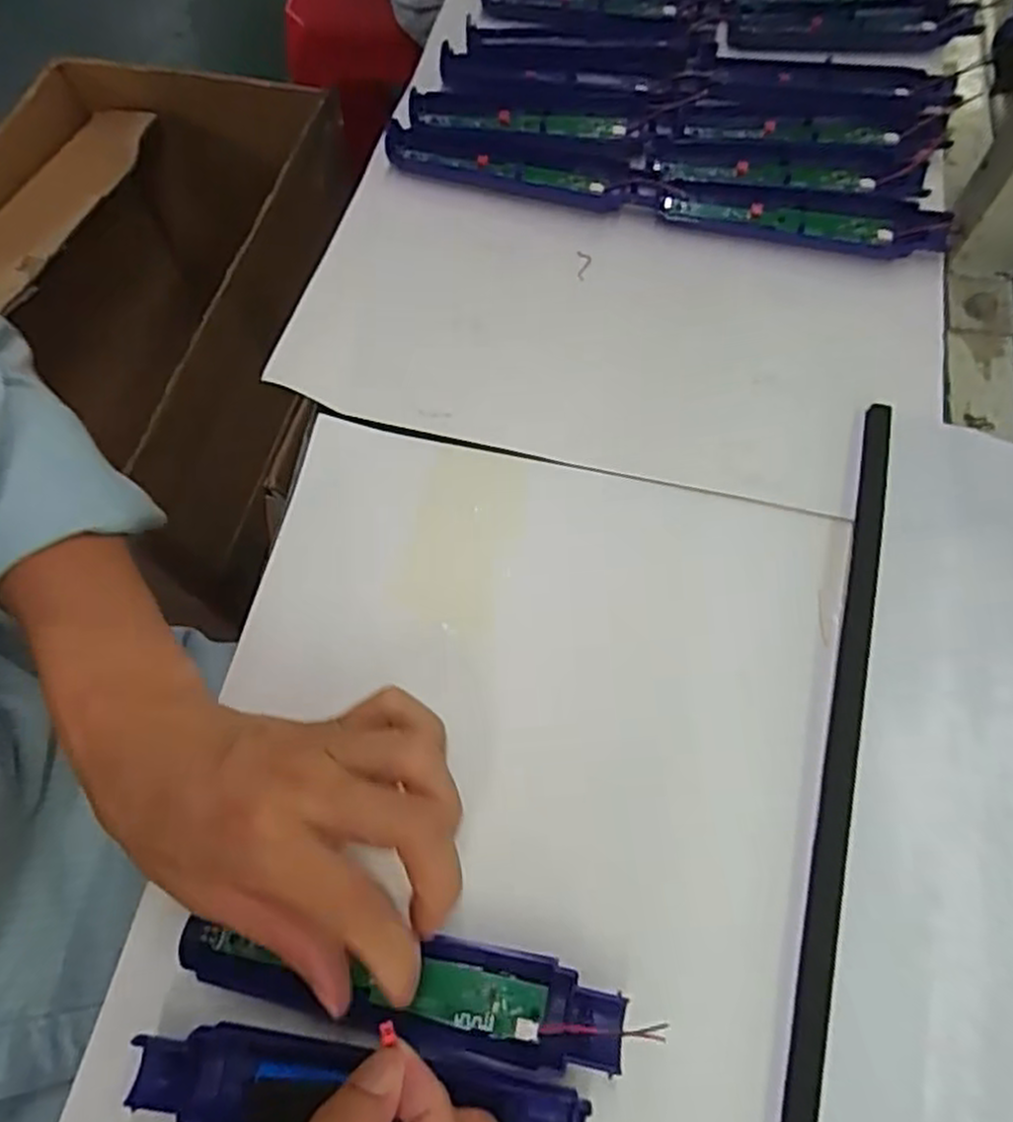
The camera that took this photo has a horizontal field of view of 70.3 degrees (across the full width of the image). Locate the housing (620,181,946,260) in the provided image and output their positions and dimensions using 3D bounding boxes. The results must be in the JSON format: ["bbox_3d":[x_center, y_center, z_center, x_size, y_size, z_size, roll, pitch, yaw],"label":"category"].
[{"bbox_3d":[0.171,-0.217,0.442,0.183,0.016,0.044,12,66,8],"label":"housing"}]

